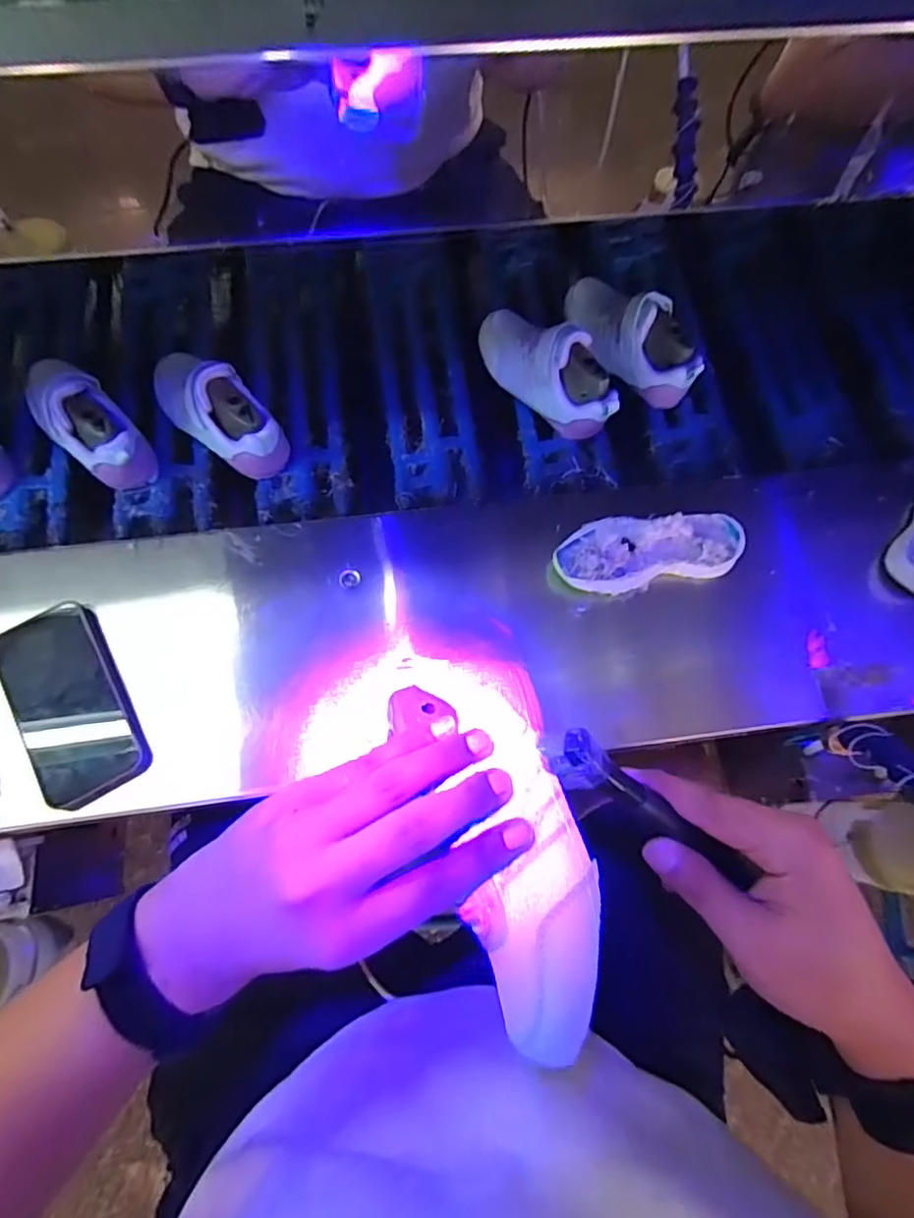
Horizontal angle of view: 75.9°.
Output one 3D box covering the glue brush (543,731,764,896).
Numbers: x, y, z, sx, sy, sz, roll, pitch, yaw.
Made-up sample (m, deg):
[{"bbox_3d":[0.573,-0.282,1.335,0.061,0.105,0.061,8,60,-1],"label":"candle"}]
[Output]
[{"bbox_3d":[0.096,0.100,0.285,0.126,0.019,0.021,37,75,-15],"label":"glue brush"}]

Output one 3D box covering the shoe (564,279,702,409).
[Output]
[{"bbox_3d":[0.183,-0.298,0.642,0.062,0.089,0.184,-30,77,-10],"label":"shoe"}]

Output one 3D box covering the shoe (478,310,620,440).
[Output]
[{"bbox_3d":[0.093,-0.254,0.622,0.064,0.089,0.181,-39,79,-12],"label":"shoe"}]

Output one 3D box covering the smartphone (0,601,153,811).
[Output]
[{"bbox_3d":[-0.319,0.077,0.481,0.081,0.015,0.162,-26,76,-9],"label":"smartphone"}]

